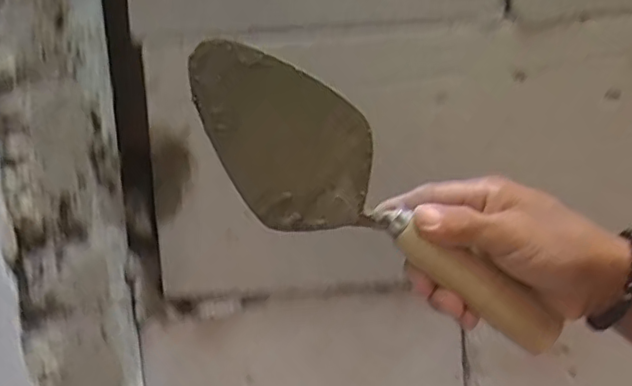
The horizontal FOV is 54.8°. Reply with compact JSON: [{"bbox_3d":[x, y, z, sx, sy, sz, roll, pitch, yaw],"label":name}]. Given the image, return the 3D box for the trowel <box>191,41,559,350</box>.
[{"bbox_3d":[0.031,0.011,0.361,0.270,0.081,0.033,37,7,-1],"label":"trowel"}]

